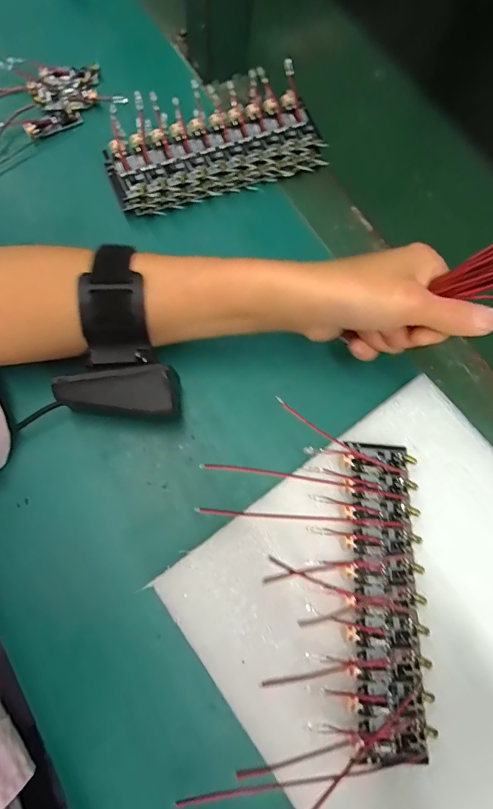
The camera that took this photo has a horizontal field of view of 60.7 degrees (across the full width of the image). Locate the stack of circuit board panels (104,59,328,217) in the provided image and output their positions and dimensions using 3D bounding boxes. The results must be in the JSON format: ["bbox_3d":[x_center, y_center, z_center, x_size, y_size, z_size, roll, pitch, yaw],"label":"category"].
[{"bbox_3d":[-0.028,-0.205,0.331,0.169,0.038,0.082,-24,71,-9],"label":"stack of circuit board panels"}]

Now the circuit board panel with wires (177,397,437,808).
[{"bbox_3d":[0.047,0.112,0.231,0.107,0.014,0.196,4,71,-3],"label":"circuit board panel with wires"}]

